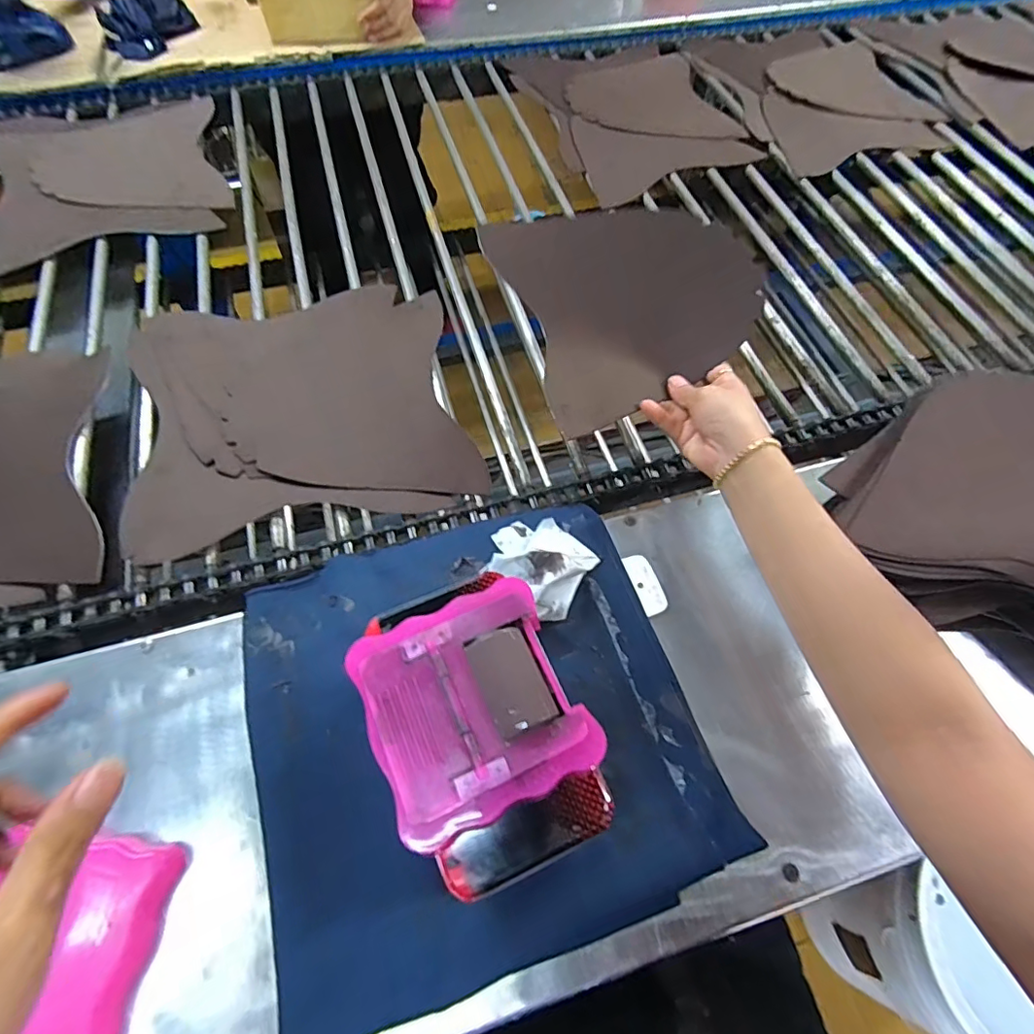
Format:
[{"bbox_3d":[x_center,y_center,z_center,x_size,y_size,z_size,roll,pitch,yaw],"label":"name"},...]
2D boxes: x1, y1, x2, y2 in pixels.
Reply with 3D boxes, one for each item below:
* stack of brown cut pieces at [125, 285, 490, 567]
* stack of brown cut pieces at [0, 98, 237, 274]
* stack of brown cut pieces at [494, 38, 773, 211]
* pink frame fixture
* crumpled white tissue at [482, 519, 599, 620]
[{"bbox_3d":[-0.219,-0.118,0.551,0.312,0.017,0.296,-13,64,-8],"label":"stack of brown cut pieces"},{"bbox_3d":[-0.548,-0.468,0.716,0.287,0.024,0.326,-18,65,-11],"label":"stack of brown cut pieces"},{"bbox_3d":[0.172,-0.628,0.825,0.275,0.013,0.387,-17,65,-10],"label":"stack of brown cut pieces"},{"bbox_3d":[-0.023,0.095,0.280,0.102,0.011,0.106,-22,66,-12],"label":"pink frame fixture"},{"bbox_3d":[0.015,0.031,0.431,0.084,0.047,0.084,30,66,13],"label":"crumpled white tissue"}]

